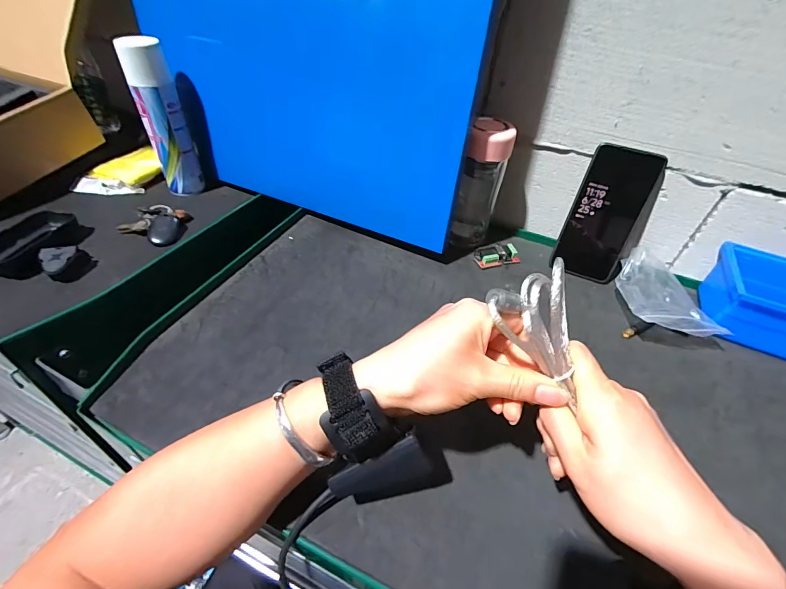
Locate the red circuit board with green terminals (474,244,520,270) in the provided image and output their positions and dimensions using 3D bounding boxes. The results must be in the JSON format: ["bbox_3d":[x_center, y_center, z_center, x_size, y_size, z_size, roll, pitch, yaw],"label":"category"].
[{"bbox_3d":[0.141,-0.053,0.508,0.058,0.017,0.033,-9,46,-16],"label":"red circuit board with green terminals"}]

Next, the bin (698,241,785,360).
[{"bbox_3d":[0.441,0.017,0.427,0.136,0.072,0.108,25,47,19],"label":"bin"}]

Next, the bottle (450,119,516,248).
[{"bbox_3d":[0.111,-0.133,0.483,0.053,0.163,0.059,13,44,7],"label":"bottle"}]

